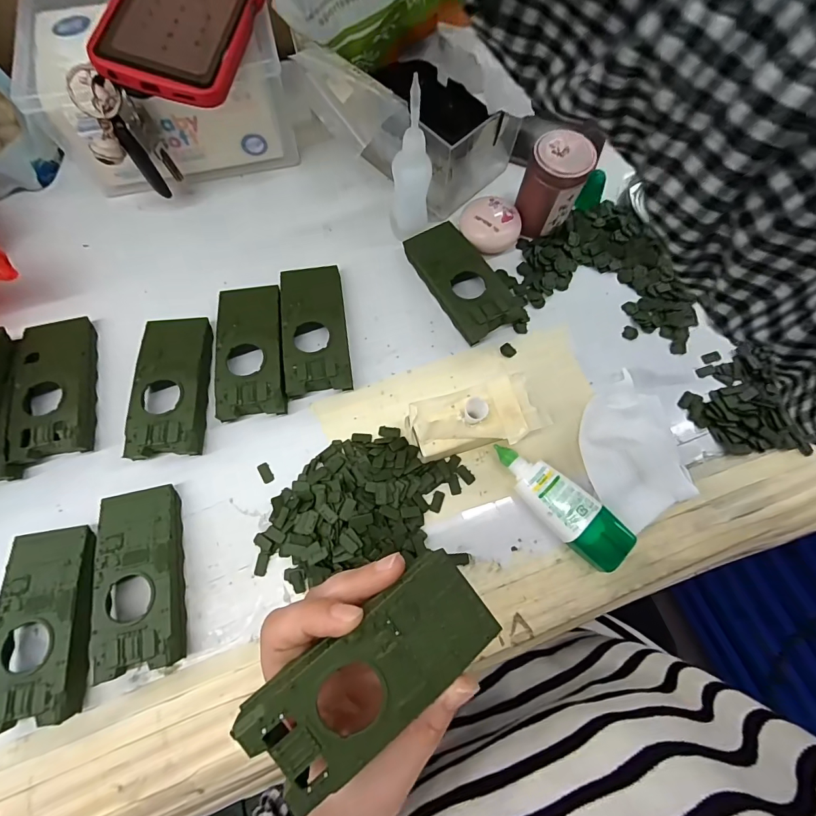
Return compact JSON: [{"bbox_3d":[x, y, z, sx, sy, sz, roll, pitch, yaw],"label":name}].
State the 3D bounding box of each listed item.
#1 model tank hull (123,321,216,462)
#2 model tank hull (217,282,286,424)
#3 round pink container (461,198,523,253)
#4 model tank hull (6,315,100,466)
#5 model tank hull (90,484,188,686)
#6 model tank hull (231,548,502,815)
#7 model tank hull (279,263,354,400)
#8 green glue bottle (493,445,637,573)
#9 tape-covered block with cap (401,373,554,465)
[{"bbox_3d":[-0.167,-0.017,0.293,0.049,0.019,0.104,-5,72,-2],"label":"model tank hull"},{"bbox_3d":[-0.115,-0.043,0.301,0.047,0.020,0.105,-9,73,-3],"label":"model tank hull"},{"bbox_3d":[0.066,-0.147,0.334,0.047,0.021,0.041,24,74,7],"label":"round pink container"},{"bbox_3d":[-0.251,-0.015,0.291,0.047,0.020,0.102,-11,73,-4],"label":"model tank hull"},{"bbox_3d":[-0.166,0.104,0.254,0.047,0.020,0.103,-12,73,-4],"label":"model tank hull"},{"bbox_3d":[-0.013,0.108,0.167,0.104,0.012,0.046,-33,76,-12],"label":"model tank hull"},{"bbox_3d":[-0.070,-0.060,0.307,0.045,0.019,0.105,-8,73,-3],"label":"model tank hull"},{"bbox_3d":[0.096,0.062,0.268,0.095,0.024,0.032,40,76,11],"label":"green glue bottle"},{"bbox_3d":[0.045,0.008,0.274,0.089,0.044,0.048,-17,73,-6],"label":"tape-covered block with cap"}]

